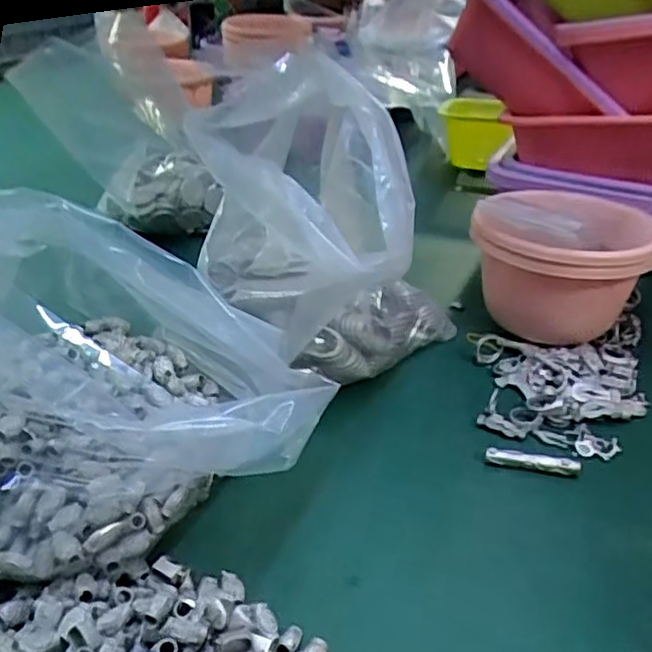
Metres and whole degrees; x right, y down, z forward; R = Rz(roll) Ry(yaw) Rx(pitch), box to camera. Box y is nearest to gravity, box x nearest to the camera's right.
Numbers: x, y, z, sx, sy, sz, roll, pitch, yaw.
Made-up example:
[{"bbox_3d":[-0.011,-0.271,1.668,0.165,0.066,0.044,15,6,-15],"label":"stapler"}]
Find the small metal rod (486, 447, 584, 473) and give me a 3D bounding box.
[{"bbox_3d":[0.137,0.089,0.438,0.059,0.011,0.007,10,33,11],"label":"small metal rod"}]

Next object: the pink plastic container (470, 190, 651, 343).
[{"bbox_3d":[0.199,-0.051,0.551,0.134,0.111,0.138,21,37,26],"label":"pink plastic container"}]

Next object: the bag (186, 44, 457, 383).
[{"bbox_3d":[-0.005,-0.058,0.484,0.174,0.205,0.164,17,35,21],"label":"bag"}]

